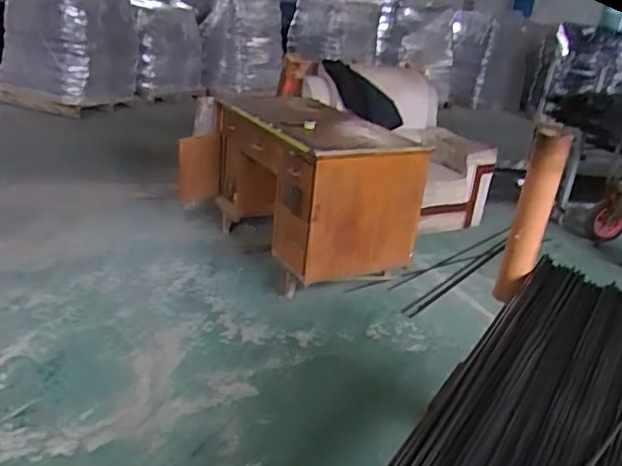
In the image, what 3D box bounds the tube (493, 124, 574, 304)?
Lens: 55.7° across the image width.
[{"bbox_3d":[0.629,-0.045,1.681,0.095,0.491,0.097,17,24,24],"label":"tube"}]

